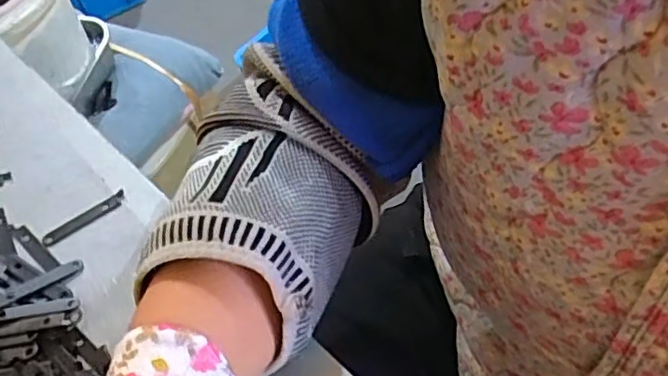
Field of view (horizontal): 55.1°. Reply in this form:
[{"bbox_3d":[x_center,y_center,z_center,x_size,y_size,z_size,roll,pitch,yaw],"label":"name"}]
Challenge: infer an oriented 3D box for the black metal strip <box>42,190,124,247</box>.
[{"bbox_3d":[-0.151,0.019,0.388,0.053,0.004,0.009,-33,67,-15],"label":"black metal strip"}]

